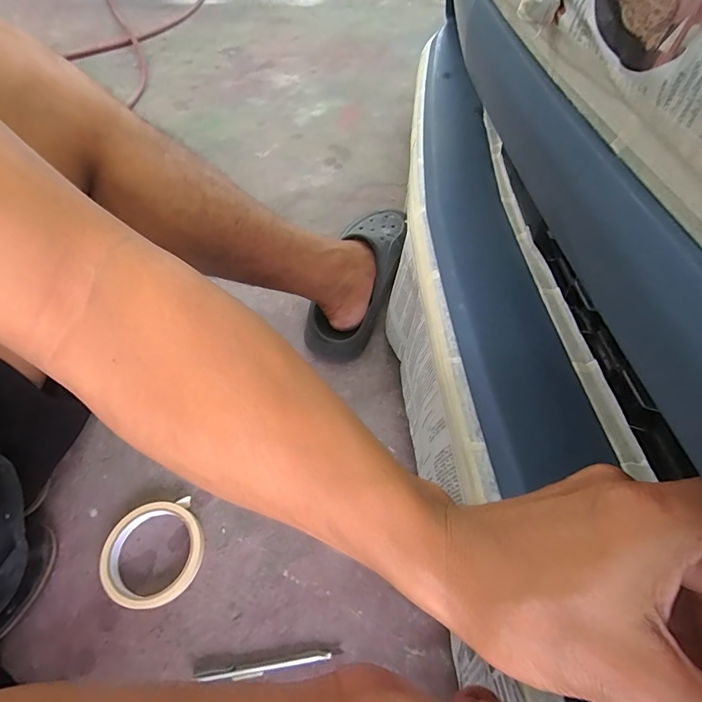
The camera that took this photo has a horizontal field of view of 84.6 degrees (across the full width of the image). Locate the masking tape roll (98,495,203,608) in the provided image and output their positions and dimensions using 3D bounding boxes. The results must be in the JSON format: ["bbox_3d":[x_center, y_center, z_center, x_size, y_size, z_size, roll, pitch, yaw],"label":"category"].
[{"bbox_3d":[-0.202,0.207,0.393,0.095,0.019,0.094,1,57,-2],"label":"masking tape roll"}]

